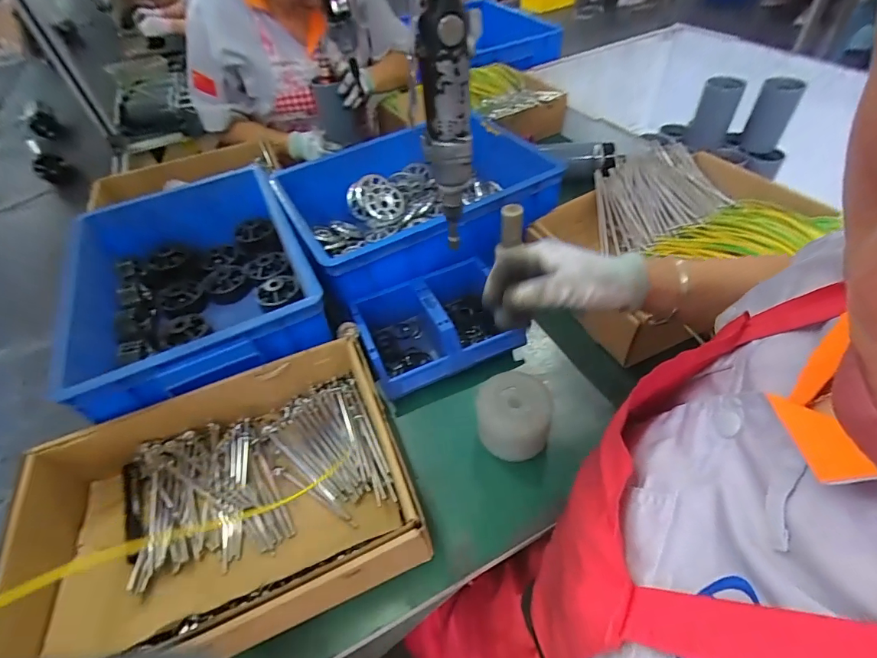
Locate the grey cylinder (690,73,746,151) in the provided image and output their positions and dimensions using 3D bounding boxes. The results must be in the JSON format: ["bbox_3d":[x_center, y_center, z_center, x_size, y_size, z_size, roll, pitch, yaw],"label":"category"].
[{"bbox_3d":[0.588,-0.460,0.914,0.072,0.123,0.057,20,54,23],"label":"grey cylinder"}]

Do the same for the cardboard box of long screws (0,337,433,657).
[{"bbox_3d":[-0.231,0.188,0.467,0.378,0.099,0.265,-21,49,-12],"label":"cardboard box of long screws"}]

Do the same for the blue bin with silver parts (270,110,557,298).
[{"bbox_3d":[-0.045,-0.208,0.741,0.372,0.139,0.298,-24,50,-14],"label":"blue bin with silver parts"}]

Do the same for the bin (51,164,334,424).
[{"bbox_3d":[-0.356,-0.066,0.662,0.302,0.149,0.422,-22,49,-12],"label":"bin"}]

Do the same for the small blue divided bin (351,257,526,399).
[{"bbox_3d":[-0.006,-0.011,0.628,0.207,0.078,0.175,-19,49,-10],"label":"small blue divided bin"}]

